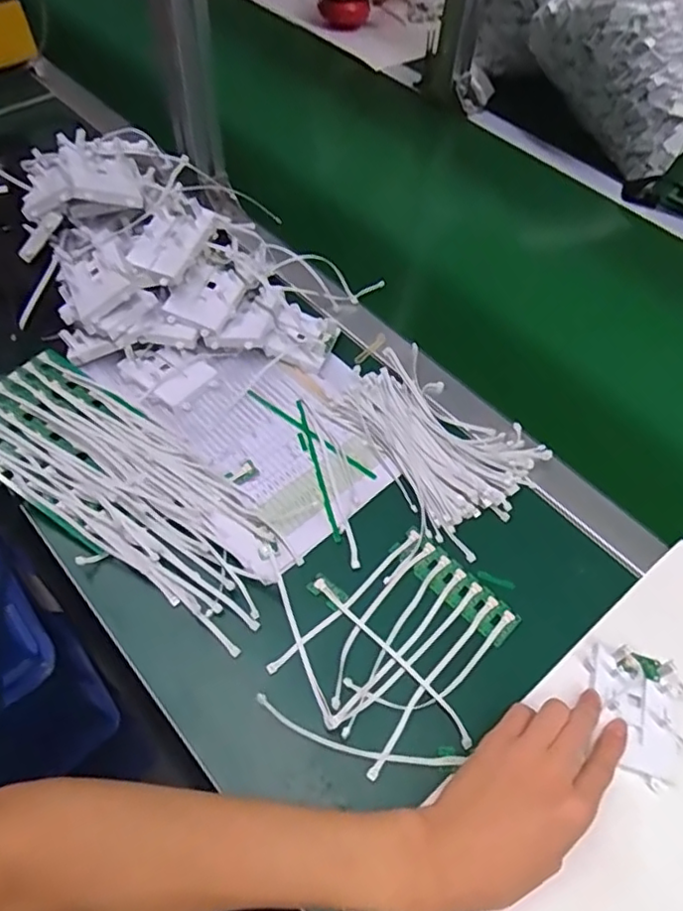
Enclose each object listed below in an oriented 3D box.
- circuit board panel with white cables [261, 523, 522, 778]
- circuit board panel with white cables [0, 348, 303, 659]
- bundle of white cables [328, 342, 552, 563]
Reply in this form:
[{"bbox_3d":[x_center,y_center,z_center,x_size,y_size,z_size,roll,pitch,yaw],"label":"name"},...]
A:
[{"bbox_3d":[0.045,0.141,0.468,0.110,0.015,0.162,40,62,21],"label":"circuit board panel with white cables"},{"bbox_3d":[-0.183,0.027,0.517,0.317,0.037,0.127,36,60,19],"label":"circuit board panel with white cables"},{"bbox_3d":[0.083,-0.014,0.568,0.184,0.024,0.139,38,61,20],"label":"bundle of white cables"}]

